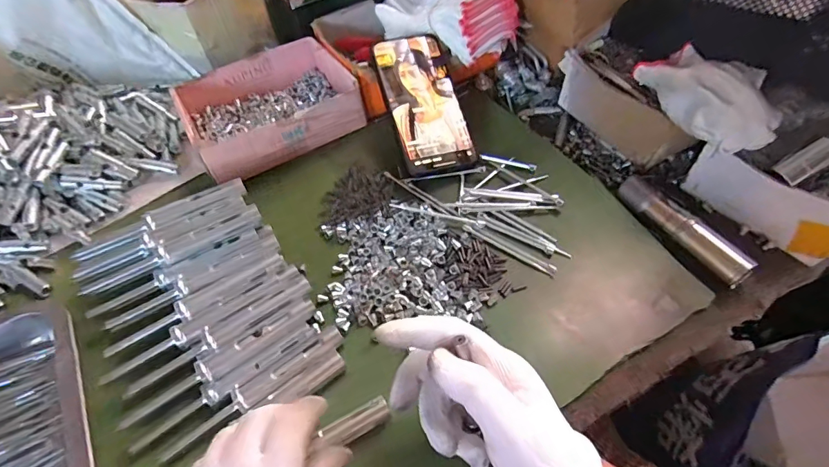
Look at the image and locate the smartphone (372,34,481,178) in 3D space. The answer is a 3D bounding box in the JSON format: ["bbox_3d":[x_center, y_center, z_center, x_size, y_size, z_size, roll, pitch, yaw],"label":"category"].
[{"bbox_3d":[0.010,-0.133,0.452,0.073,0.010,0.155,-16,77,-8],"label":"smartphone"}]

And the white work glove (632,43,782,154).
[{"bbox_3d":[0.253,-0.118,0.375,0.080,0.042,0.119,-12,55,-5],"label":"white work glove"}]

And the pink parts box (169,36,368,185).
[{"bbox_3d":[-0.160,-0.144,0.490,0.174,0.049,0.150,-29,58,-17],"label":"pink parts box"}]

